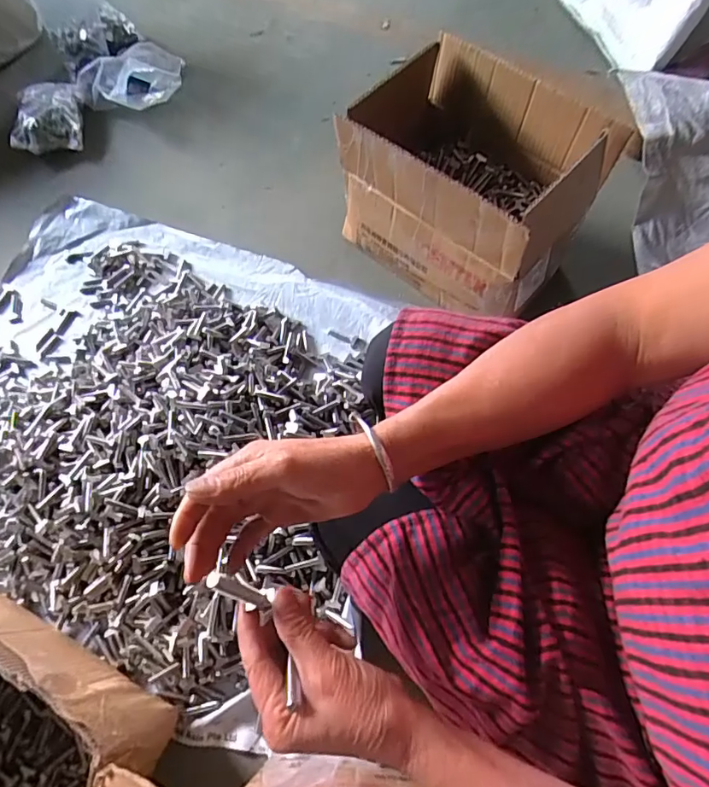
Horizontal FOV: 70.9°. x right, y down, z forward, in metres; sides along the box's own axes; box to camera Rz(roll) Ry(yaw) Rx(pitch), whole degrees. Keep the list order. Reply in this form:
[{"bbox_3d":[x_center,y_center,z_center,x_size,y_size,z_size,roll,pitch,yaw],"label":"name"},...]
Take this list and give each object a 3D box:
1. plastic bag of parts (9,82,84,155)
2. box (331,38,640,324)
[{"bbox_3d":[-0.653,-0.584,1.063,0.138,0.061,0.164,-14,65,-3],"label":"plastic bag of parts"},{"bbox_3d":[0.182,-0.321,0.775,0.320,0.239,0.242,39,73,19],"label":"box"}]

